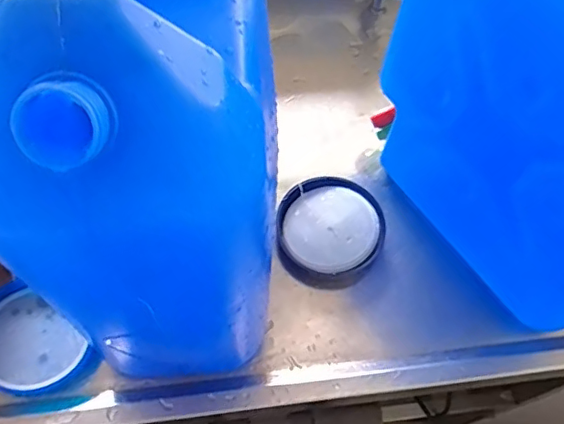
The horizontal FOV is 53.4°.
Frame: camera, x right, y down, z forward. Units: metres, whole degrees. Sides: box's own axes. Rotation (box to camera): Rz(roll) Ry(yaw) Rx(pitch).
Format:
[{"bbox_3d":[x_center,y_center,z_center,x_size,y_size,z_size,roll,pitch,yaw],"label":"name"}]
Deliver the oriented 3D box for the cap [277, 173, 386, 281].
[{"bbox_3d":[0.057,0.013,0.651,0.120,0.026,0.126,1,63,-3],"label":"cap"}]

